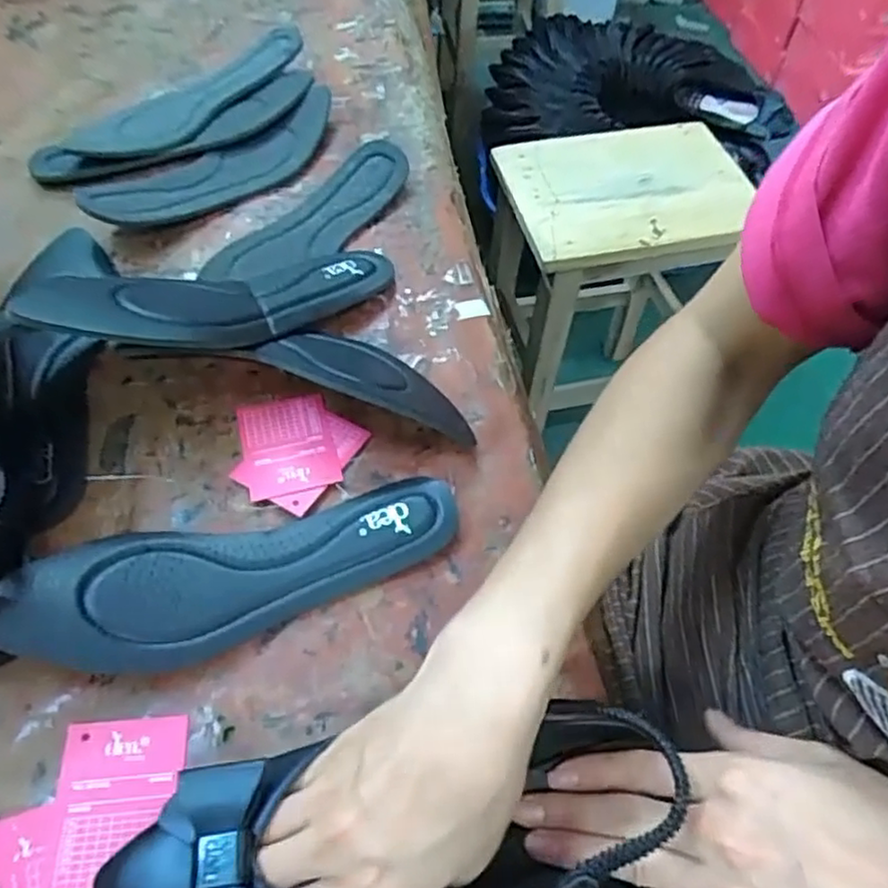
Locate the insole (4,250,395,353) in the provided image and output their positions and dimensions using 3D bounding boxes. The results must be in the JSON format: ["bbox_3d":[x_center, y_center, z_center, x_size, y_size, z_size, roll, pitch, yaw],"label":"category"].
[{"bbox_3d":[-0.135,-0.095,0.438,0.246,0.021,0.074,-21,57,-42],"label":"insole"}]

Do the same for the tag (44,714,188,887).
[{"bbox_3d":[-0.152,0.165,0.316,0.055,0.004,0.072,-5,57,-6],"label":"tag"}]

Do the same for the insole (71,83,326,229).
[{"bbox_3d":[-0.179,-0.238,0.562,0.242,0.033,0.073,-37,65,-23],"label":"insole"}]

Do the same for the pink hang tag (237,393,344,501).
[{"bbox_3d":[-0.098,-0.001,0.429,0.055,0.004,0.072,-13,58,-11],"label":"pink hang tag"}]

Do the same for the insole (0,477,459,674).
[{"bbox_3d":[-0.108,0.067,0.363,0.245,0.040,0.076,-12,58,-10],"label":"insole"}]

